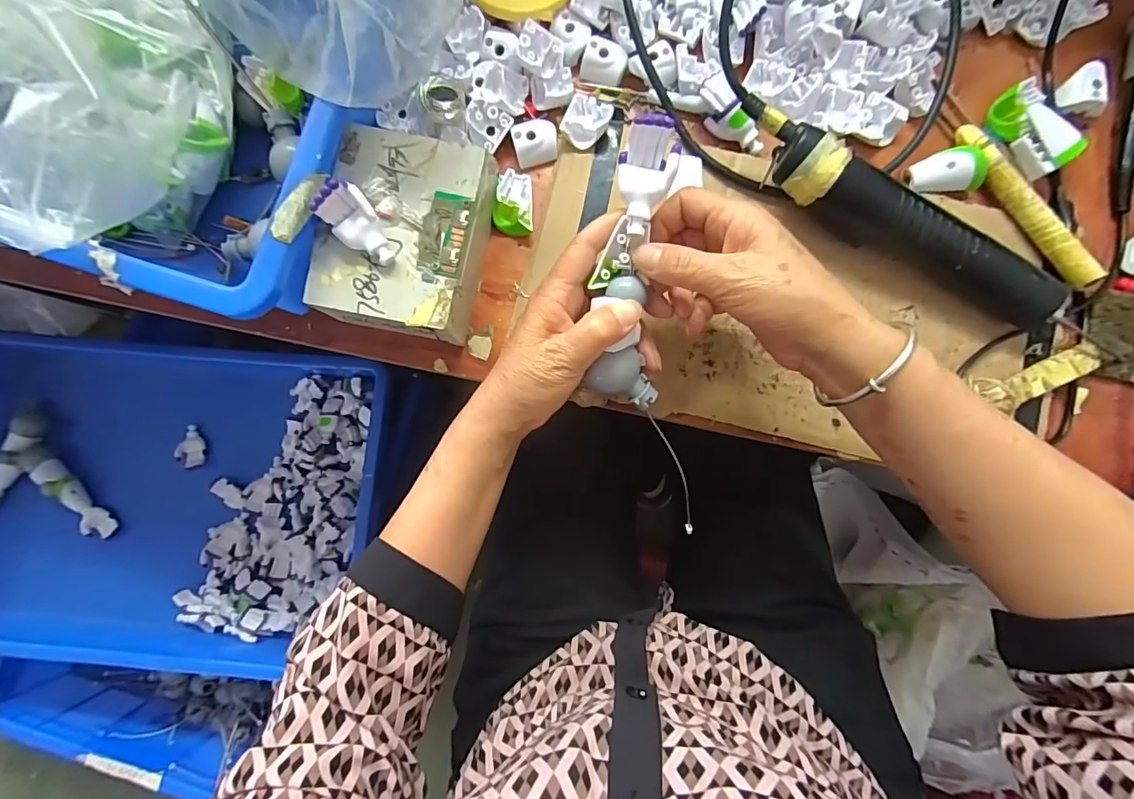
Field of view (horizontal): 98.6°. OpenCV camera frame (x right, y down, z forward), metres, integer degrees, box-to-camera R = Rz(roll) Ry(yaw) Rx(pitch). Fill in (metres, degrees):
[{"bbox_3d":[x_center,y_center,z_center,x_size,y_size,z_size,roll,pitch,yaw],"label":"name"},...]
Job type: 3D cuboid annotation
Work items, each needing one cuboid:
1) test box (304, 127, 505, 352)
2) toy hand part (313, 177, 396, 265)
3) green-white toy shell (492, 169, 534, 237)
[{"bbox_3d":[-0.106,-0.105,0.328,0.095,0.055,0.125,12,85,2],"label":"test box"},{"bbox_3d":[-0.126,-0.102,0.289,0.028,0.019,0.050,-29,106,11],"label":"toy hand part"},{"bbox_3d":[-0.039,-0.142,0.348,0.027,0.013,0.045,-1,84,1],"label":"green-white toy shell"}]

